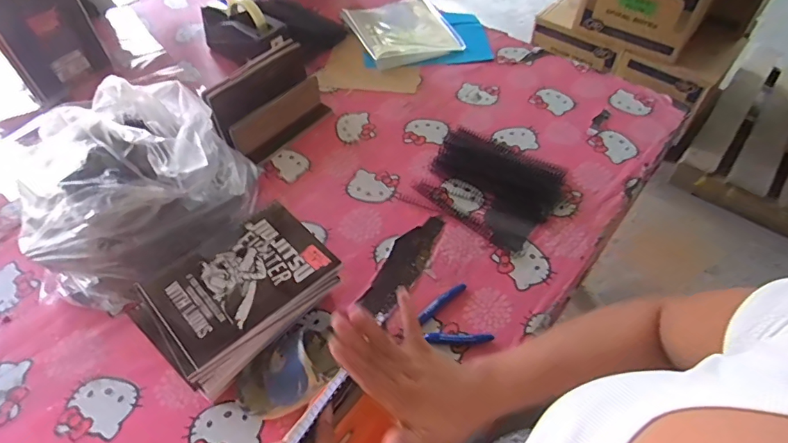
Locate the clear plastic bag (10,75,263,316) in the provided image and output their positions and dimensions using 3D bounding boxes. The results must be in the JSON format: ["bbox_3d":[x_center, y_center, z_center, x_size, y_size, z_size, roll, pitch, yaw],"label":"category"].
[{"bbox_3d":[-0.345,-0.047,0.636,0.176,0.209,0.308,38,61,26],"label":"clear plastic bag"}]

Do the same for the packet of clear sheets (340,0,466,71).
[{"bbox_3d":[0.022,-0.446,1.054,0.217,0.034,0.238,-19,54,-13],"label":"packet of clear sheets"}]

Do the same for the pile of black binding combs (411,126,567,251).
[{"bbox_3d":[0.154,-0.070,0.766,0.225,0.019,0.185,37,61,26],"label":"pile of black binding combs"}]

